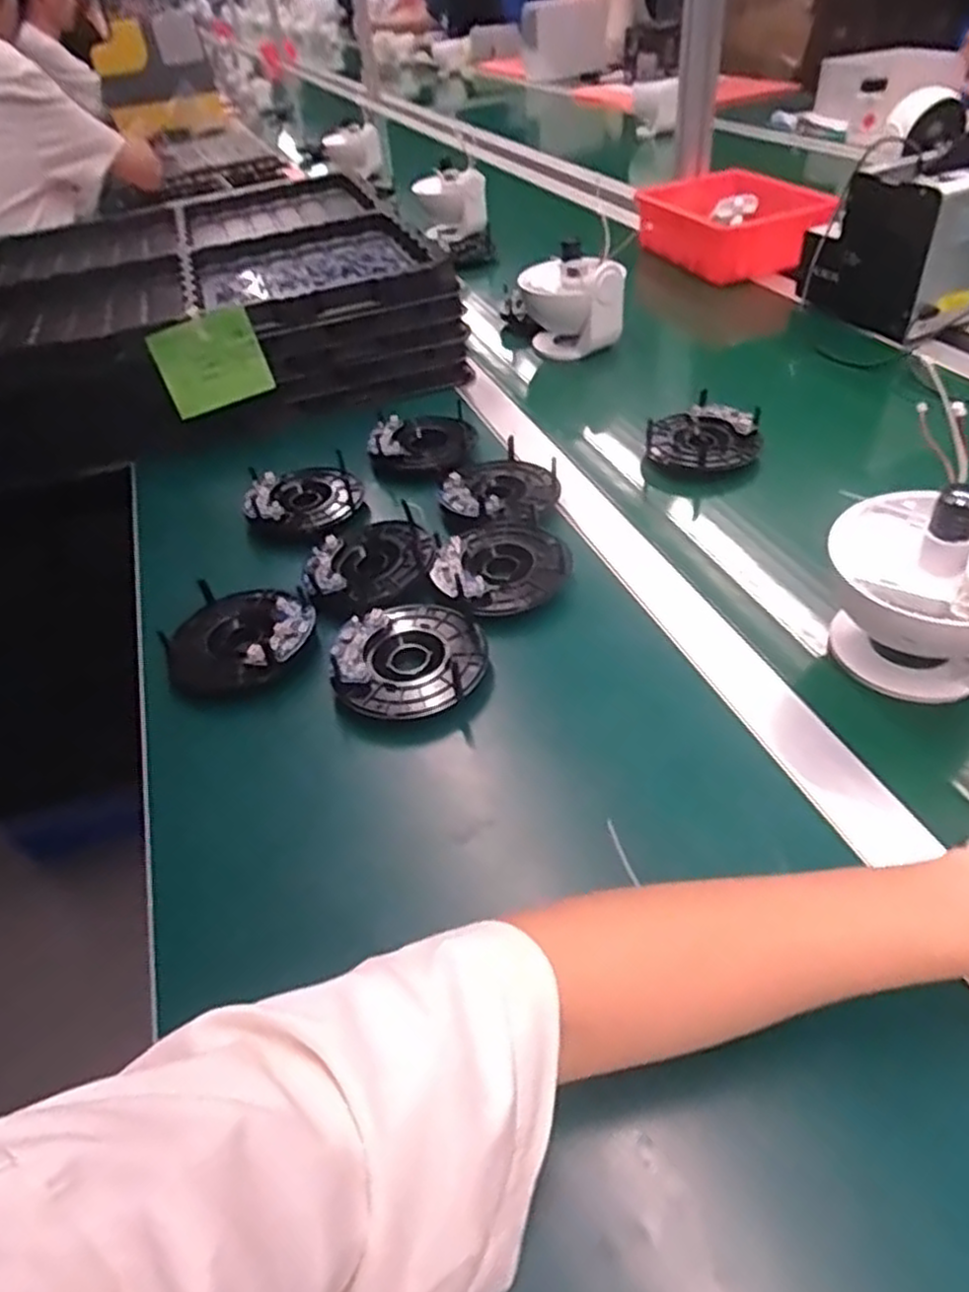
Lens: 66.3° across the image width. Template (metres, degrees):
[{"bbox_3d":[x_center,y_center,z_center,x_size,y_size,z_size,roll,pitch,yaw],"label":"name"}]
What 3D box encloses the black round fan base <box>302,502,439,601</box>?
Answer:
[{"bbox_3d":[-0.082,-0.069,0.557,0.091,0.015,0.098,8,45,14],"label":"black round fan base"}]

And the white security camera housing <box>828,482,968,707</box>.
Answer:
[{"bbox_3d":[0.262,-0.035,0.437,0.111,0.119,0.106,16,48,21],"label":"white security camera housing"}]

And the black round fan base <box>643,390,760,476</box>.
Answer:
[{"bbox_3d":[0.195,-0.188,0.661,0.095,0.026,0.098,8,45,14],"label":"black round fan base"}]

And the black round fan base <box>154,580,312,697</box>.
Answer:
[{"bbox_3d":[-0.171,-0.008,0.512,0.099,0.020,0.094,16,48,21],"label":"black round fan base"}]

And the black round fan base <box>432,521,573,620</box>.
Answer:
[{"bbox_3d":[0.013,-0.060,0.550,0.093,0.010,0.100,30,54,31],"label":"black round fan base"}]

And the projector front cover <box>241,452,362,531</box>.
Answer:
[{"bbox_3d":[-0.152,-0.135,0.650,0.088,0.031,0.099,12,46,17],"label":"projector front cover"}]

